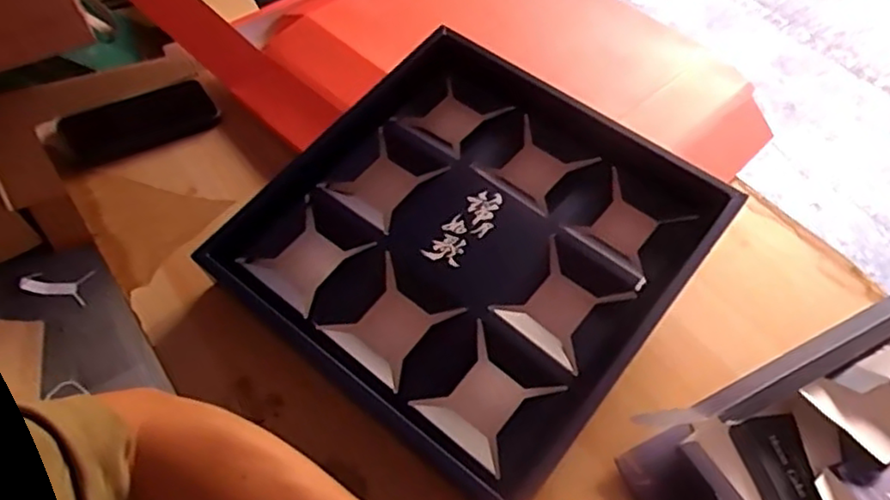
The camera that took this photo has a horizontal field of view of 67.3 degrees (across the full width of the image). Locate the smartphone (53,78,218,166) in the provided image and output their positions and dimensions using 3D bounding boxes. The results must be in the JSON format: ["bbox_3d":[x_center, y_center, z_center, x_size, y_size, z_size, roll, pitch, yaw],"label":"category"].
[{"bbox_3d":[-0.326,-0.139,0.718,0.150,0.014,0.068,-23,79,-15],"label":"smartphone"}]

